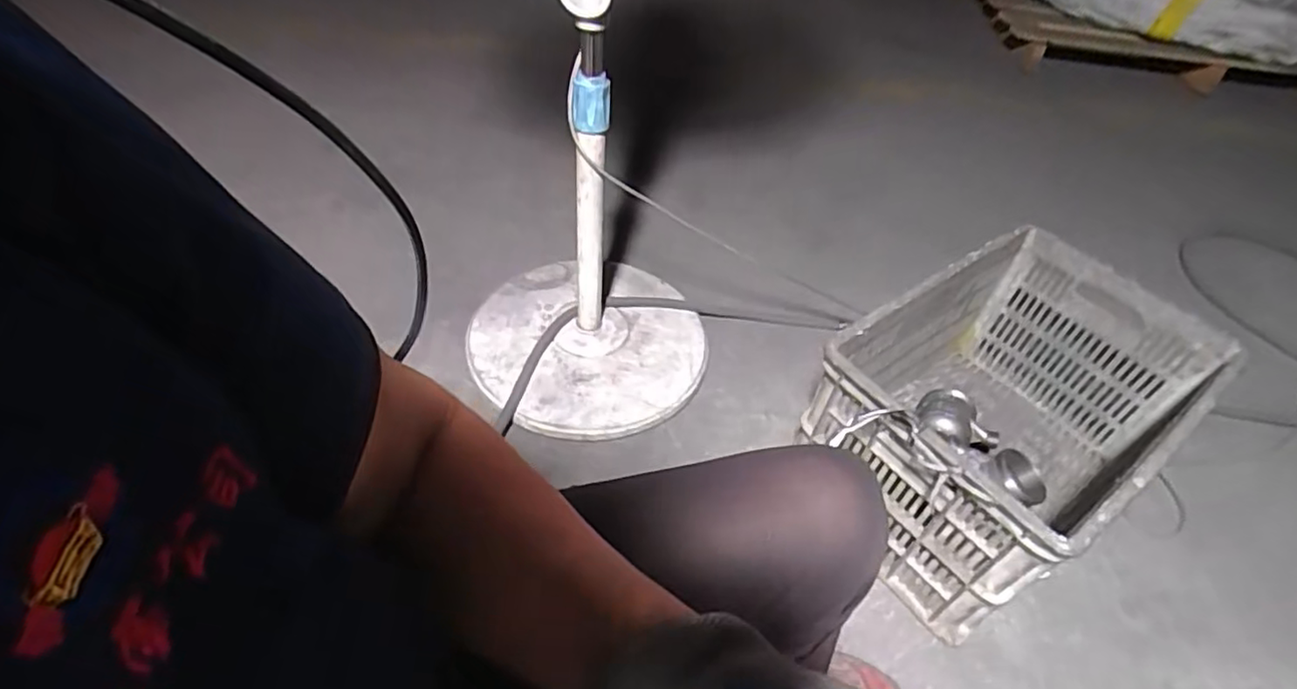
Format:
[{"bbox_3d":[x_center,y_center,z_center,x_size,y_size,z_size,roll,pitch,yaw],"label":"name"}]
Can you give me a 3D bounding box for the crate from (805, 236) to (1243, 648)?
[{"bbox_3d":[0.460,0.094,0.869,0.454,0.261,0.310,-28,57,-27],"label":"crate"}]

